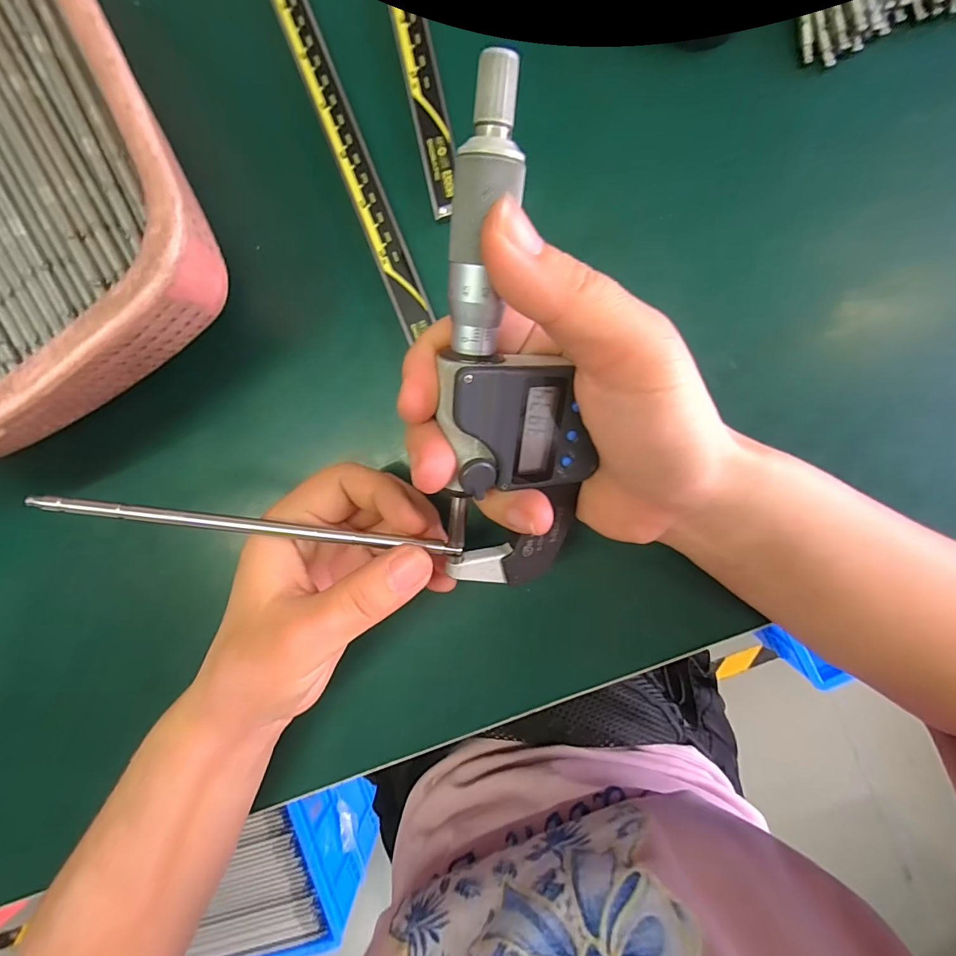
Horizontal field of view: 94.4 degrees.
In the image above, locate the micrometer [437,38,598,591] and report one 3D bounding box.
[{"bbox_3d":[0.009,-0.025,0.137,0.049,0.023,0.156,-9,120,-1],"label":"micrometer"}]

